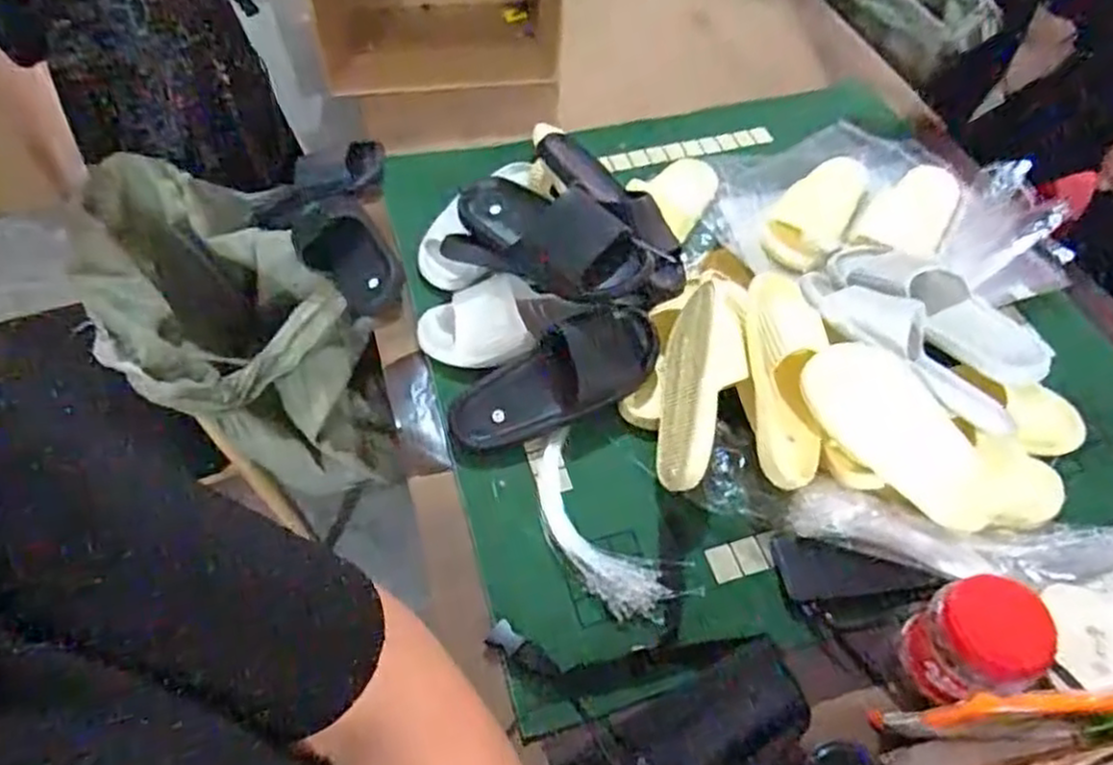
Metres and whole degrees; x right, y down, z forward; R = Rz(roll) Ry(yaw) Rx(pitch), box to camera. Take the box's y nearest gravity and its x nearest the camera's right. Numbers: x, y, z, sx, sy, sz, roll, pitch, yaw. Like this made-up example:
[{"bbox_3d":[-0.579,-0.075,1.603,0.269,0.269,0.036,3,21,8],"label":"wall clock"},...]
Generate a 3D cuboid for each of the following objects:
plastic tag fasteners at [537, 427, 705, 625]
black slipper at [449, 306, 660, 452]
[{"bbox_3d":[0.043,0.159,0.793,0.093,0.031,0.232,-31,59,-21],"label":"plastic tag fasteners"},{"bbox_3d":[0.000,-0.002,0.869,0.268,0.055,0.096,-29,57,-2],"label":"black slipper"}]

